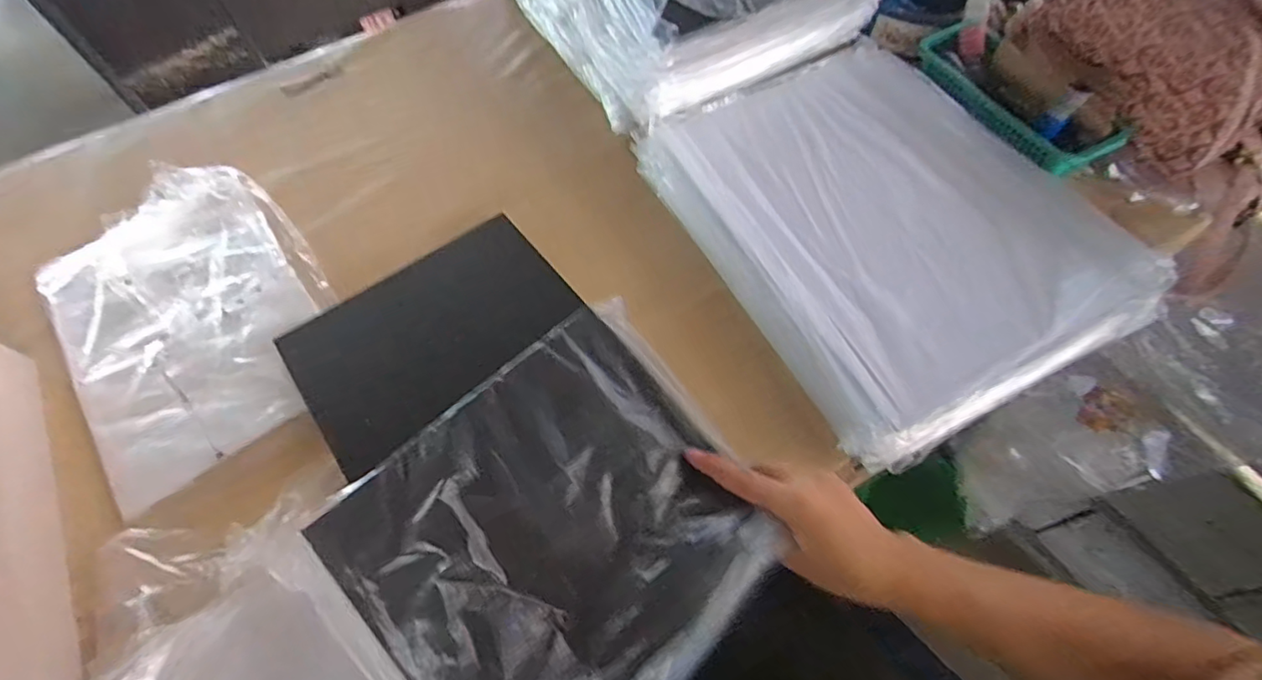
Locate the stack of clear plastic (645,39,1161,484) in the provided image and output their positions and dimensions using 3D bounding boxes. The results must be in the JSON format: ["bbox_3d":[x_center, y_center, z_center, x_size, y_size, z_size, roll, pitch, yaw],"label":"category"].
[{"bbox_3d":[0.241,-0.126,0.555,0.324,0.046,0.401,-26,62,-10],"label":"stack of clear plastic"}]

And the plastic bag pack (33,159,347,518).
[{"bbox_3d":[-0.448,-0.030,0.591,0.246,0.036,0.355,-37,64,-16],"label":"plastic bag pack"}]

